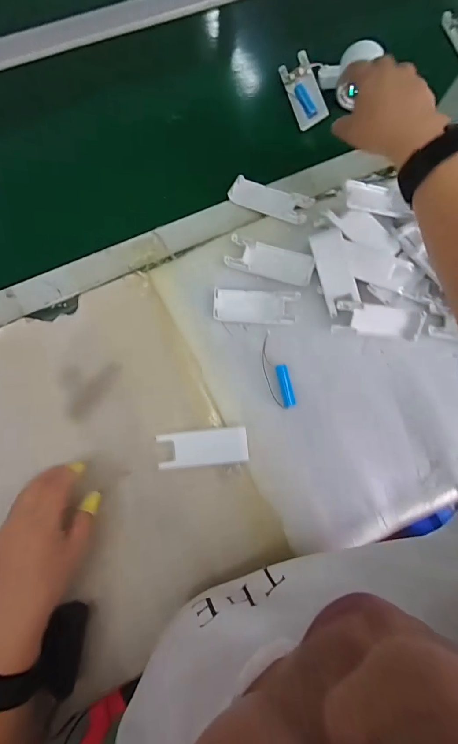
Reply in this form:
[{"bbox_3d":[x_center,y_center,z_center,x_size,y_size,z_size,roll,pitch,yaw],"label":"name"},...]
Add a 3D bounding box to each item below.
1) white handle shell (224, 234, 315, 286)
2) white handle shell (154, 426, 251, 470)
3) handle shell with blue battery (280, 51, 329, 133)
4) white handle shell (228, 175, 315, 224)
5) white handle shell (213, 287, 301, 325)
[{"bbox_3d":[0.050,-0.136,0.432,0.105,0.013,0.040,19,79,0],"label":"white handle shell"},{"bbox_3d":[-0.028,0.086,0.400,0.098,0.023,0.038,-5,80,-5],"label":"white handle shell"},{"bbox_3d":[0.103,-0.389,0.487,0.041,0.010,0.100,-20,85,24],"label":"handle shell with blue battery"},{"bbox_3d":[0.053,-0.222,0.451,0.104,0.014,0.040,23,79,1],"label":"white handle shell"},{"bbox_3d":[0.033,-0.080,0.428,0.102,0.008,0.041,3,79,-3],"label":"white handle shell"}]

